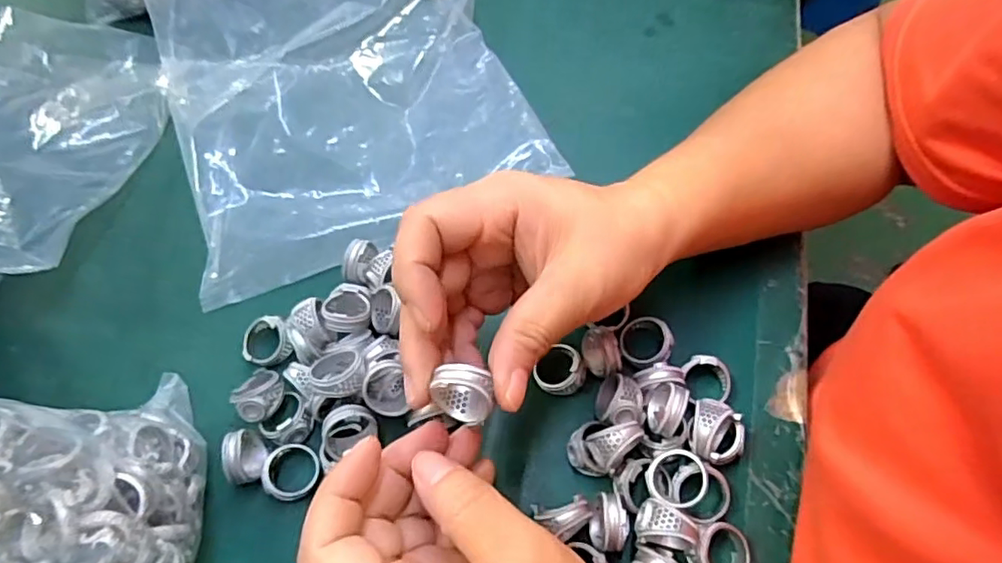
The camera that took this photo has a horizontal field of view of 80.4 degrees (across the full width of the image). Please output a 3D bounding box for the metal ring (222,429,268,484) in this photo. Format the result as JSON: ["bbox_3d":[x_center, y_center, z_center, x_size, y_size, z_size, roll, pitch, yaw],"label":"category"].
[{"bbox_3d":[-0.118,0.081,0.274,0.014,0.019,0.023,-17,64,-7],"label":"metal ring"}]

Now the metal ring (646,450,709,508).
[{"bbox_3d":[0.076,0.085,0.256,0.025,0.010,0.026,-1,63,1],"label":"metal ring"}]

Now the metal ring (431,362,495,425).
[{"bbox_3d":[-0.013,0.040,0.216,0.021,0.020,0.016,21,65,12],"label":"metal ring"}]

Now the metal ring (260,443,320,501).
[{"bbox_3d":[-0.097,0.088,0.274,0.025,0.005,0.024,7,58,-12],"label":"metal ring"}]

